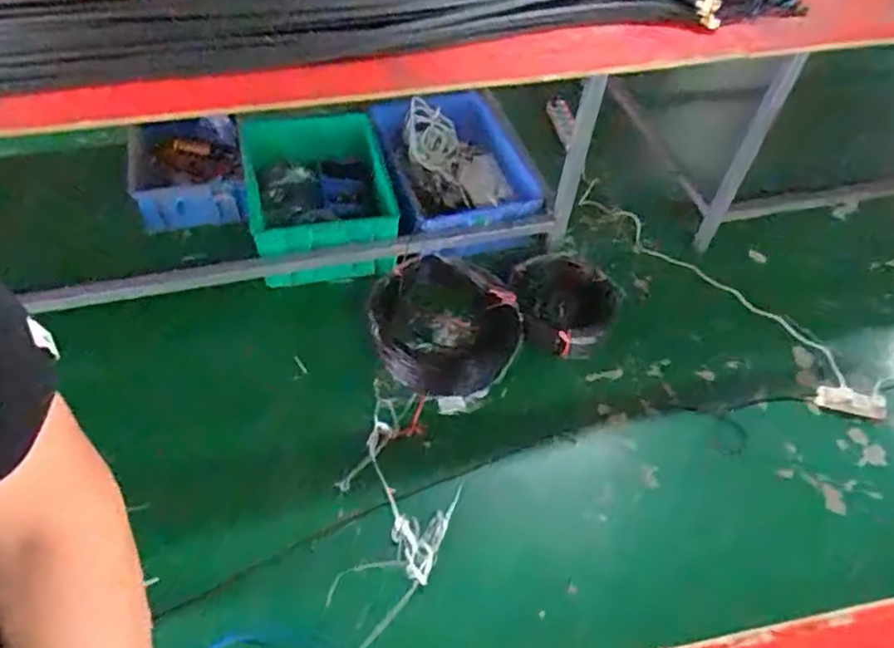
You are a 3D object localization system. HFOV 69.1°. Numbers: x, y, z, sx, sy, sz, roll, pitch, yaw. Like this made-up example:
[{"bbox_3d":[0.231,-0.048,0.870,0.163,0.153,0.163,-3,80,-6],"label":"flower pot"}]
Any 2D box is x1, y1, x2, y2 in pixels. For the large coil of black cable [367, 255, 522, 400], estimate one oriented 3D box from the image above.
[{"bbox_3d":[-0.027,0.015,1.806,0.436,0.118,0.379,31,55,19],"label":"large coil of black cable"}]

